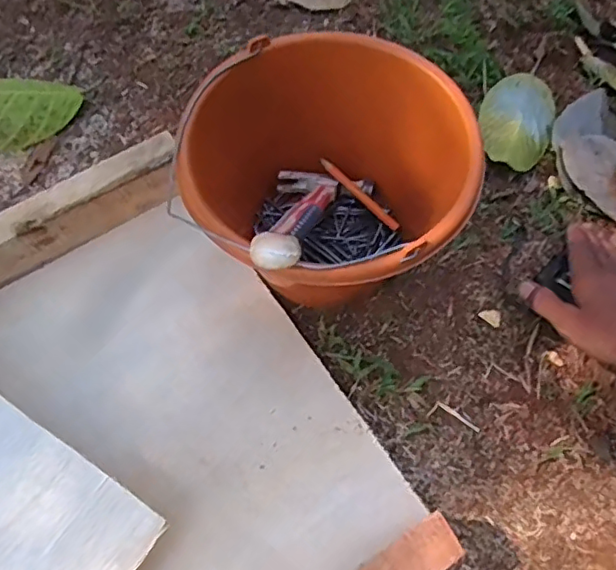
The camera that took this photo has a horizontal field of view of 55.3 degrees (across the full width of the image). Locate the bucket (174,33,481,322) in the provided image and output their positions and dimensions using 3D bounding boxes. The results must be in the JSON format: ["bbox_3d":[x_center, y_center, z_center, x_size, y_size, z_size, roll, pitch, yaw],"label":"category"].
[{"bbox_3d":[0.020,-0.078,0.549,0.225,0.198,0.243,-2,65,4],"label":"bucket"}]

